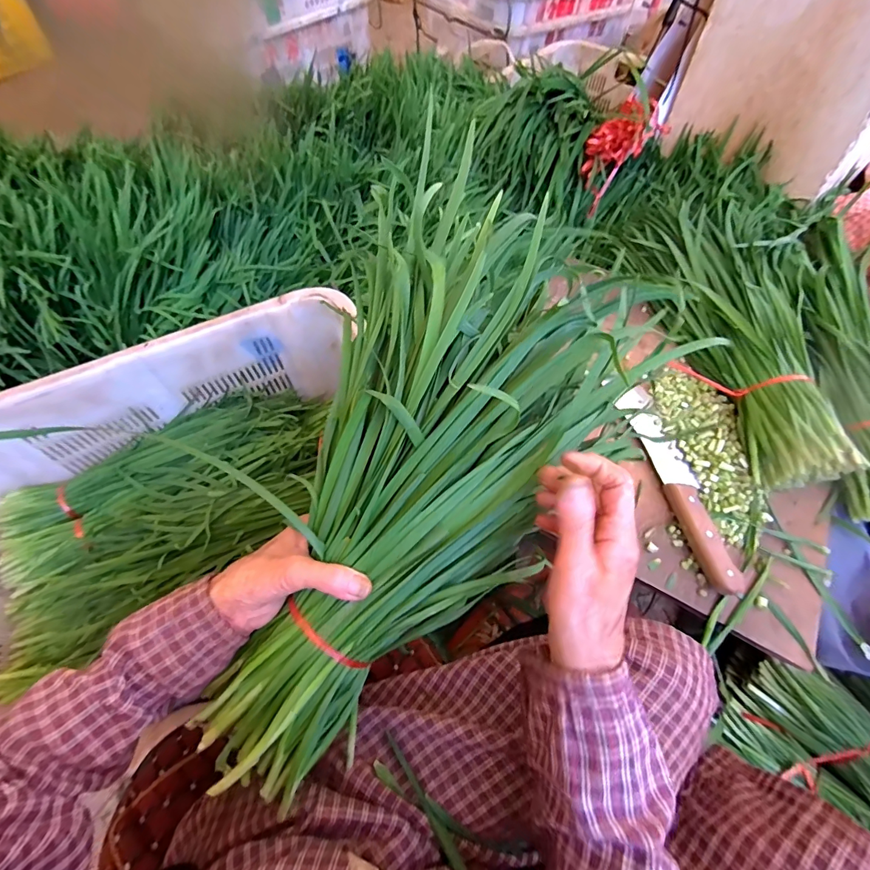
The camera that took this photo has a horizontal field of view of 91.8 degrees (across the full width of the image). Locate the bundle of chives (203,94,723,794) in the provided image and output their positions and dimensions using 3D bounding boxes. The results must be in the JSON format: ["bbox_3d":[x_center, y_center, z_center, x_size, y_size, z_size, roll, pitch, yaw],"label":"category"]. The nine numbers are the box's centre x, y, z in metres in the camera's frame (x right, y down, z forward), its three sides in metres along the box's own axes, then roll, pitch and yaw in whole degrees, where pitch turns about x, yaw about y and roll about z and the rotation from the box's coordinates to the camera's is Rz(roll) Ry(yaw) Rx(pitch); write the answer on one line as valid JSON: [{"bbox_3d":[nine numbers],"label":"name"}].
[{"bbox_3d":[-0.014,0.053,0.327,0.214,0.106,0.462,28,93,16],"label":"bundle of chives"}]

